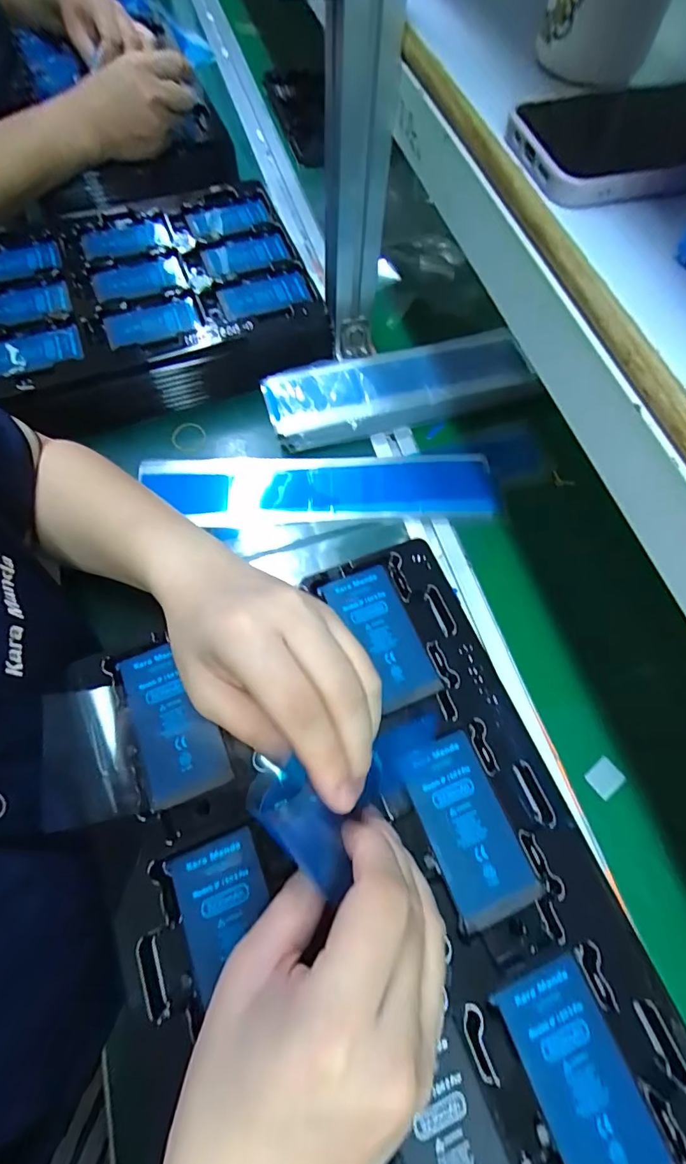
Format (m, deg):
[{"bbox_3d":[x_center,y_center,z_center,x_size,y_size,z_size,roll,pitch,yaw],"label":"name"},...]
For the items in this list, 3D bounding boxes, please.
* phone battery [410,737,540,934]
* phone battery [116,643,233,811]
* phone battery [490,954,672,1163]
[{"bbox_3d":[0.064,0.126,0.242,0.041,0.004,0.083,-20,70,-11],"label":"phone battery"},{"bbox_3d":[-0.096,0.077,0.262,0.041,0.005,0.084,-23,70,-12],"label":"phone battery"},{"bbox_3d":[0.105,0.219,0.203,0.042,0.004,0.084,-20,70,-11],"label":"phone battery"}]

